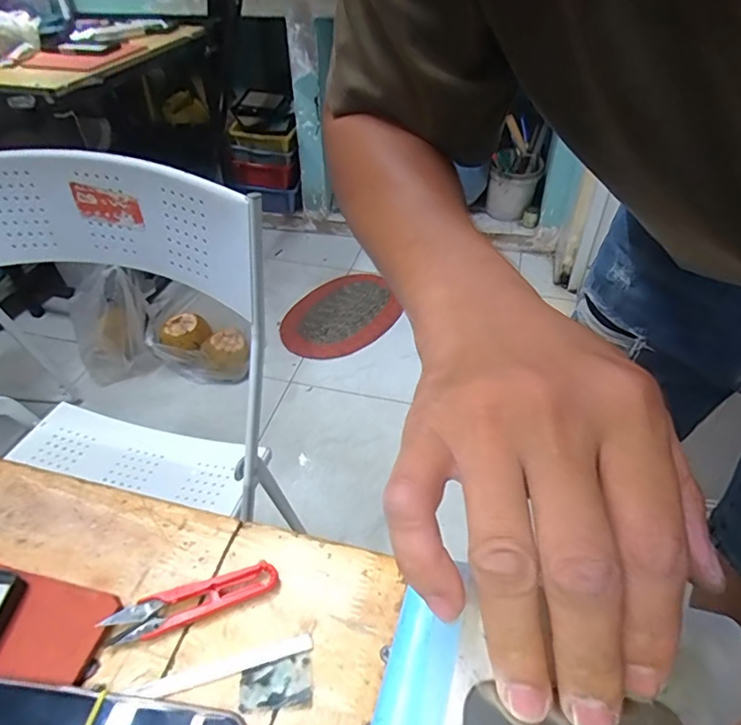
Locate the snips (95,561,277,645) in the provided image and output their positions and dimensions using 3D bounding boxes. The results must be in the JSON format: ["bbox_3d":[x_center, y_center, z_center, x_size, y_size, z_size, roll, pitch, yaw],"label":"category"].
[{"bbox_3d":[-0.108,0.145,0.315,0.098,0.013,0.022,-16,45,-16],"label":"snips"}]

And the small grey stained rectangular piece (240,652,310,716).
[{"bbox_3d":[-0.053,0.180,0.289,0.038,0.004,0.026,-8,39,-4],"label":"small grey stained rectangular piece"}]

